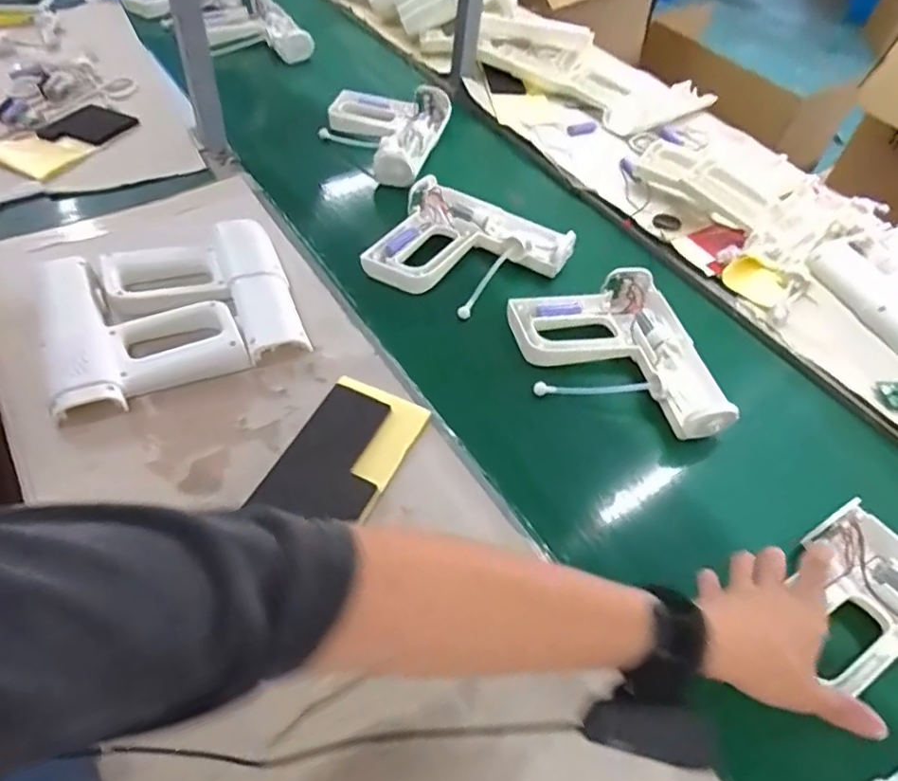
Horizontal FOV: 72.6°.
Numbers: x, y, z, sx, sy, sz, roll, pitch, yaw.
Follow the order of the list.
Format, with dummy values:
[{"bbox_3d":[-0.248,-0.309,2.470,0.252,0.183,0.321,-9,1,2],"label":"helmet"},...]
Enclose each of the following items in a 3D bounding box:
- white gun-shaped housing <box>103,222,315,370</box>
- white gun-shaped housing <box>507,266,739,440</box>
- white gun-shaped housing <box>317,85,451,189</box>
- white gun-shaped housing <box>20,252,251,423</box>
[{"bbox_3d":[-0.256,-0.096,0.645,0.170,0.033,0.196,-21,56,-21],"label":"white gun-shaped housing"},{"bbox_3d":[0.178,-0.034,0.652,0.186,0.041,0.216,-10,54,-13],"label":"white gun-shaped housing"},{"bbox_3d":[-0.105,-0.386,0.908,0.170,0.044,0.212,14,51,5],"label":"white gun-shaped housing"},{"bbox_3d":[-0.322,-0.074,0.623,0.173,0.035,0.195,-21,56,-21],"label":"white gun-shaped housing"}]

